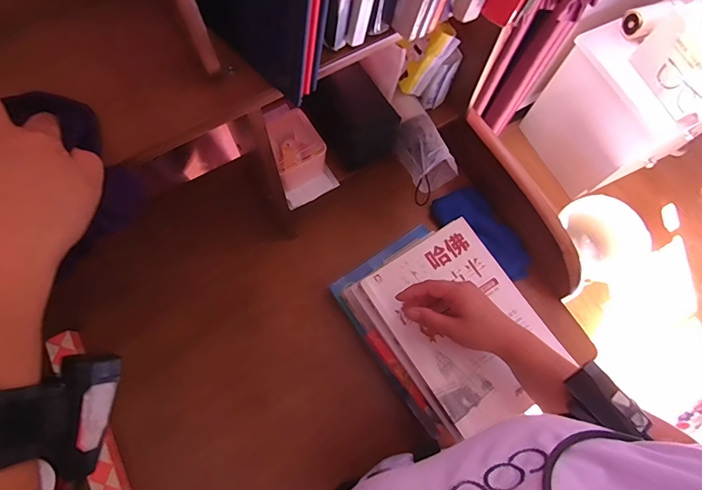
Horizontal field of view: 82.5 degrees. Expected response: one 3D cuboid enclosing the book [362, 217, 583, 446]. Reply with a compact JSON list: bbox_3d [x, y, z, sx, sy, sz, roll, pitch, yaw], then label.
[{"bbox_3d":[0.142,0.096,0.505,0.166,0.014,0.228,-31,75,-11],"label":"book"}]

